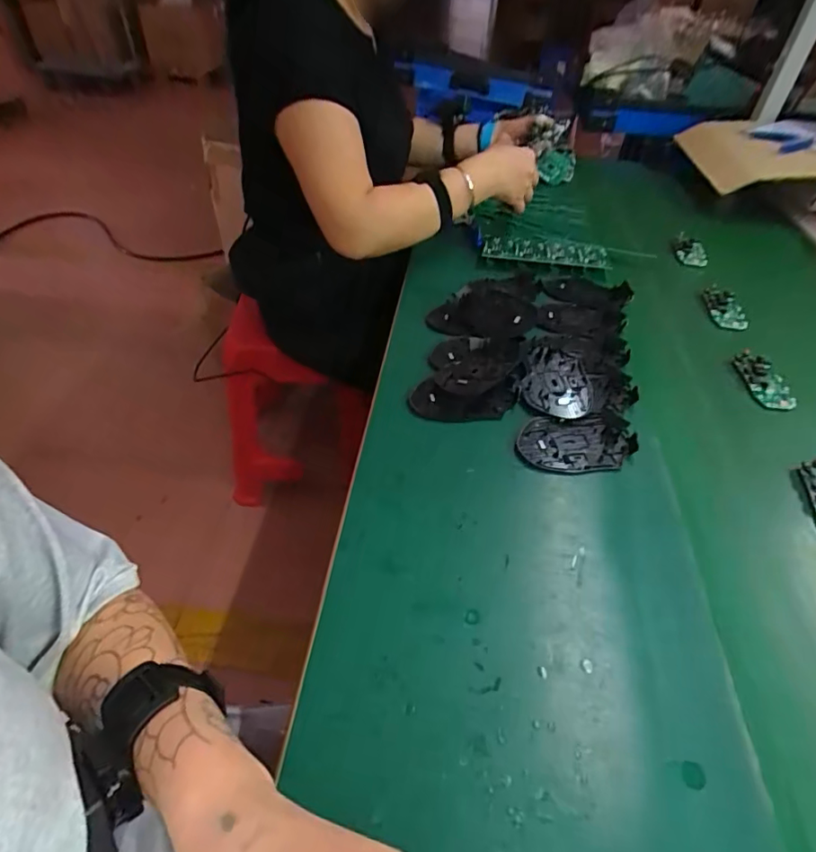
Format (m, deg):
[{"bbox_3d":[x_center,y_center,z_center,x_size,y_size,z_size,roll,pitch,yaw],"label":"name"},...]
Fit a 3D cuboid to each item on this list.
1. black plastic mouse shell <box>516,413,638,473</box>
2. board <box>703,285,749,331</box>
[{"bbox_3d":[0.169,0.018,0.504,0.116,0.012,0.067,-3,45,-7],"label":"black plastic mouse shell"},{"bbox_3d":[0.449,-0.168,0.711,0.049,0.017,0.087,10,45,6],"label":"board"}]

